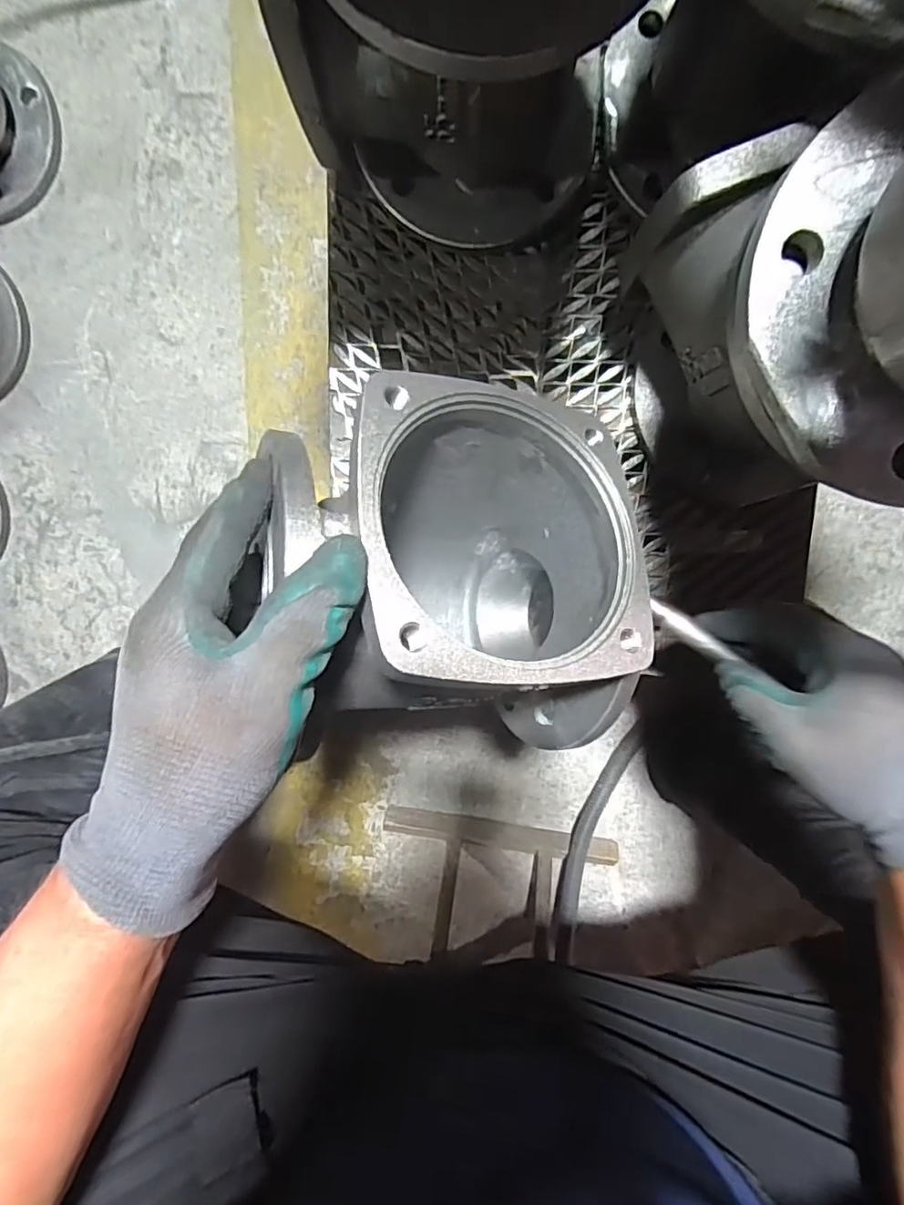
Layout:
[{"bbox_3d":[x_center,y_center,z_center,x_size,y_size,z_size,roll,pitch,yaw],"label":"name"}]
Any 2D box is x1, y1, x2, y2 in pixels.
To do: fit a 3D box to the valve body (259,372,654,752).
[{"bbox_3d":[-0.008,-0.019,0.356,0.214,0.184,0.175,4,70,-27],"label":"valve body"}]

